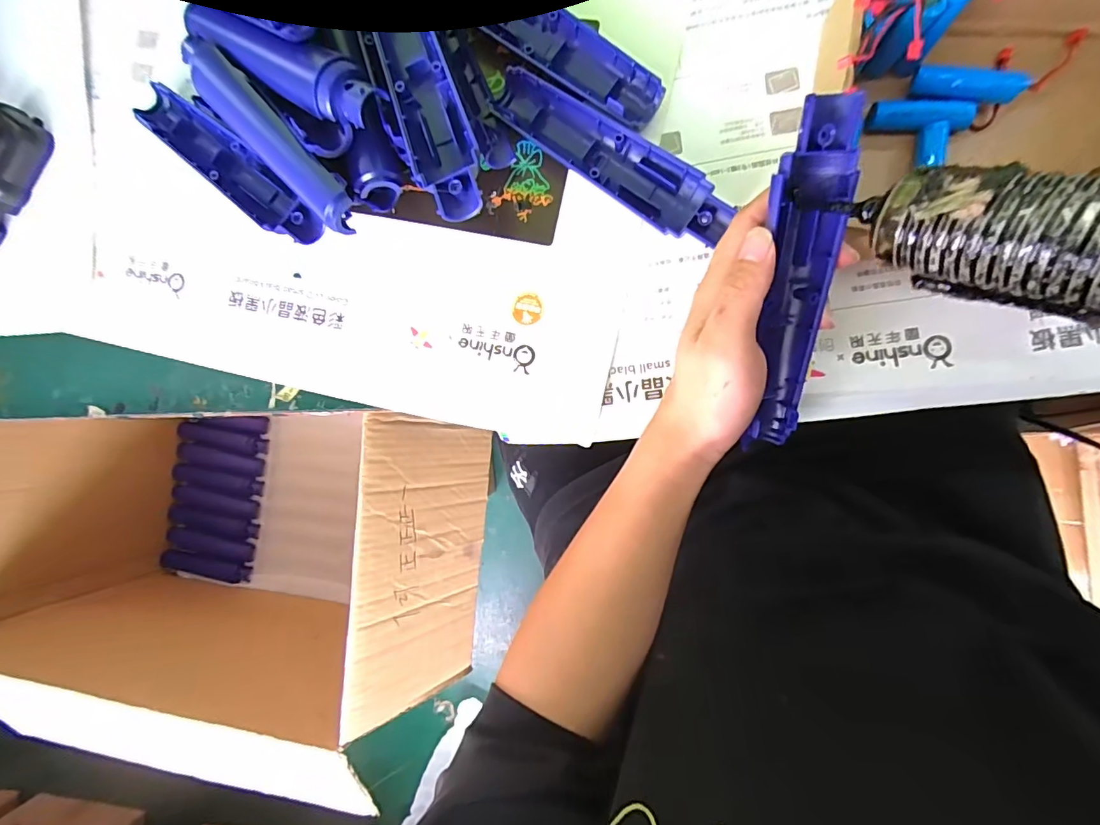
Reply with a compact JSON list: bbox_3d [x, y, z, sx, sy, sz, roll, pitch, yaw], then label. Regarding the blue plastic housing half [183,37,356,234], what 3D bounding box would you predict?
[{"bbox_3d":[-0.184,-0.181,0.306,0.029,0.015,0.173,-45,85,7],"label":"blue plastic housing half"}]

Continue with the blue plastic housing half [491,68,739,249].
[{"bbox_3d":[0.037,-0.158,0.302,0.167,0.018,0.038,38,95,8],"label":"blue plastic housing half"}]

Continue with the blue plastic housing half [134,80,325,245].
[{"bbox_3d":[-0.223,-0.174,0.341,0.172,0.022,0.037,40,95,8],"label":"blue plastic housing half"}]

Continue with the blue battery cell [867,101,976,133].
[{"bbox_3d":[0.209,-0.166,0.274,0.052,0.016,0.014,7,90,10],"label":"blue battery cell"}]

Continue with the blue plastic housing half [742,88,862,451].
[{"bbox_3d":[0.123,-0.057,0.241,0.036,0.022,0.170,0,120,9],"label":"blue plastic housing half"}]

